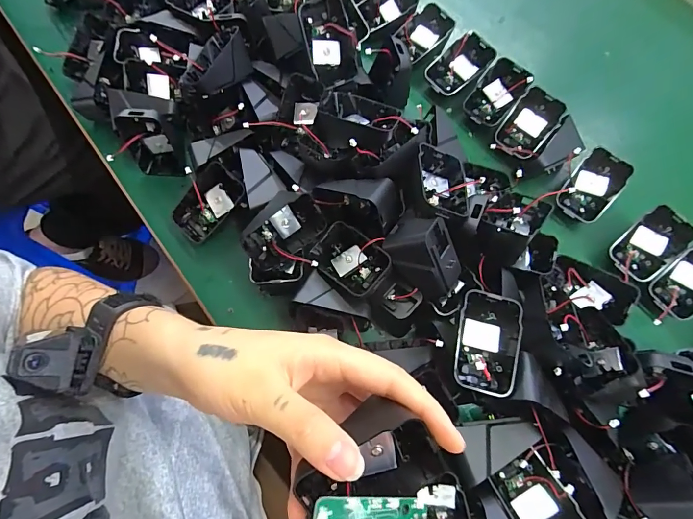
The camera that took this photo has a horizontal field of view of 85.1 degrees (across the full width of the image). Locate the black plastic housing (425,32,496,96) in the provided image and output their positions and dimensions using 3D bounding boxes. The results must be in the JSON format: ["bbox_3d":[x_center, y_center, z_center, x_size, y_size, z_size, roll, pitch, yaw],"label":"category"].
[{"bbox_3d":[0.124,-0.209,0.408,0.069,0.023,0.044,-37,88,14],"label":"black plastic housing"}]

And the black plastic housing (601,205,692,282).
[{"bbox_3d":[0.283,-0.014,0.350,0.070,0.020,0.046,-45,78,12],"label":"black plastic housing"}]

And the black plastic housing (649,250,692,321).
[{"bbox_3d":[0.313,0.020,0.347,0.069,0.025,0.045,-41,77,8],"label":"black plastic housing"}]

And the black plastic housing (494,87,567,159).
[{"bbox_3d":[0.187,-0.138,0.391,0.045,0.022,0.070,35,93,9],"label":"black plastic housing"}]

